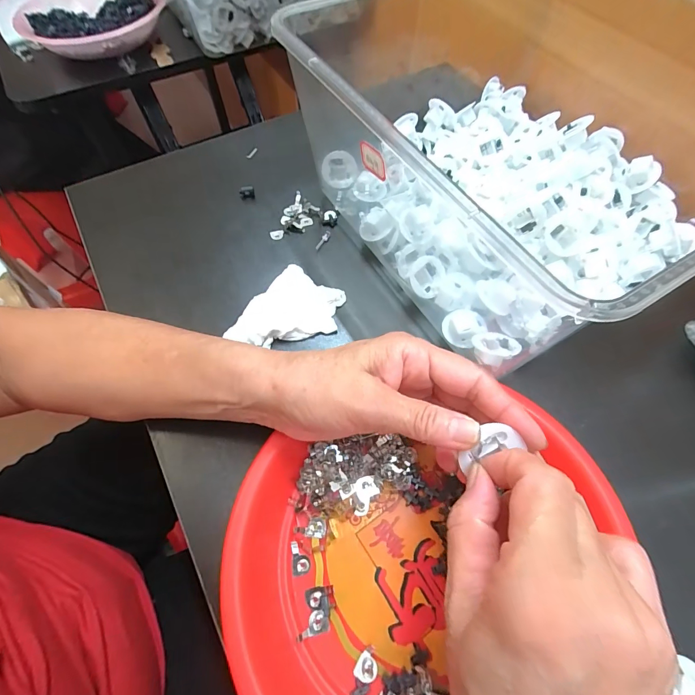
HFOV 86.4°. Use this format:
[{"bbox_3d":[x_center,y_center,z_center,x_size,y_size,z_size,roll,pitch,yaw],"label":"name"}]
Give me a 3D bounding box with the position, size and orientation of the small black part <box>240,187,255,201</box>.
[{"bbox_3d":[-0.103,-0.159,0.380,0.015,0.015,0.006,-7,63,-3],"label":"small black part"}]

